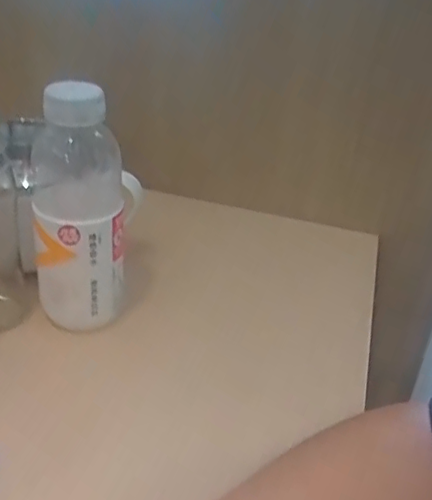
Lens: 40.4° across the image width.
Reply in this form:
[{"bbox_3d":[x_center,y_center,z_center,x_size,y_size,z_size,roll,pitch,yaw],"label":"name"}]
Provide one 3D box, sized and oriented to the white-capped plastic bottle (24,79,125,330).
[{"bbox_3d":[-0.102,-0.026,0.438,0.068,0.188,0.062,-4,32,-15],"label":"white-capped plastic bottle"}]

